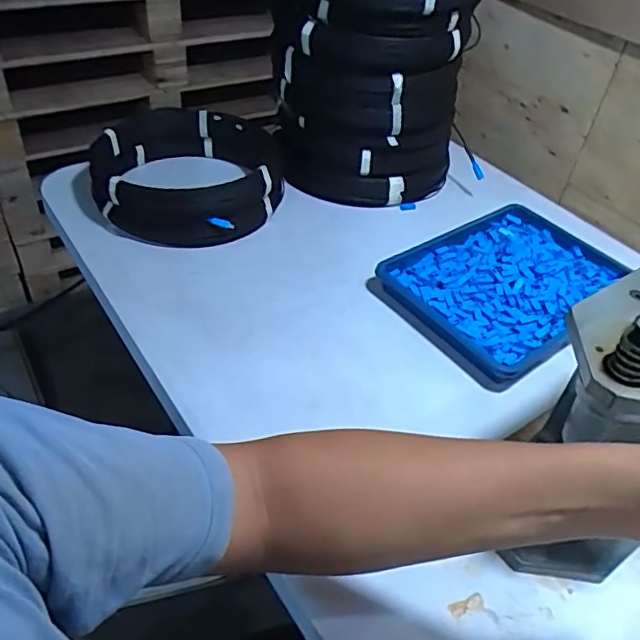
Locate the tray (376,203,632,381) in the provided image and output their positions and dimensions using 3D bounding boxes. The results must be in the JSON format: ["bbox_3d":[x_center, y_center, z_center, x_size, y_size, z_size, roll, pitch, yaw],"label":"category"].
[{"bbox_3d":[0.273,-0.057,0.833,0.327,0.038,0.238,-26,51,-31],"label":"tray"}]

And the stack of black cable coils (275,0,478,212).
[{"bbox_3d":[0.078,-0.385,0.928,0.275,0.379,0.247,-3,43,-10],"label":"stack of black cable coils"}]

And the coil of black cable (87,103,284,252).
[{"bbox_3d":[-0.197,-0.220,0.904,0.269,0.104,0.255,4,42,-3],"label":"coil of black cable"}]

